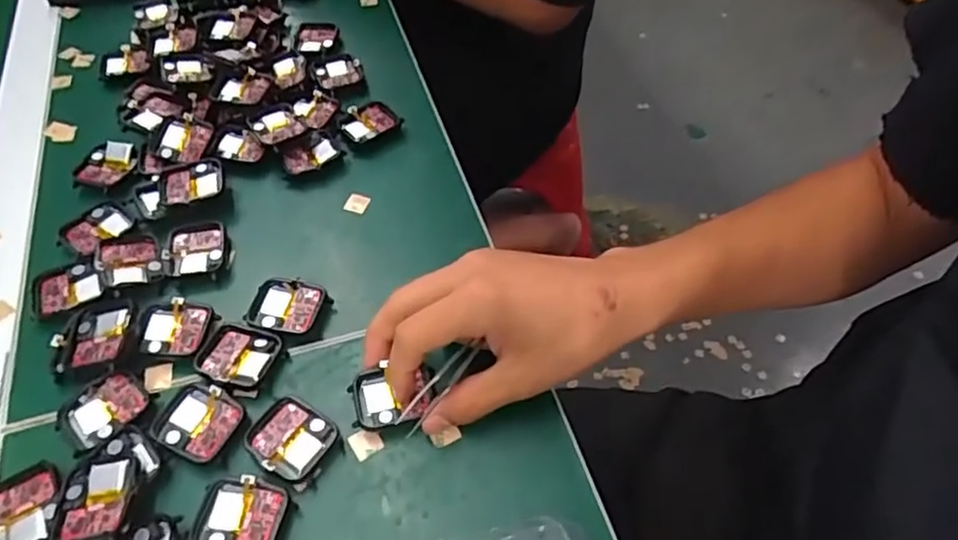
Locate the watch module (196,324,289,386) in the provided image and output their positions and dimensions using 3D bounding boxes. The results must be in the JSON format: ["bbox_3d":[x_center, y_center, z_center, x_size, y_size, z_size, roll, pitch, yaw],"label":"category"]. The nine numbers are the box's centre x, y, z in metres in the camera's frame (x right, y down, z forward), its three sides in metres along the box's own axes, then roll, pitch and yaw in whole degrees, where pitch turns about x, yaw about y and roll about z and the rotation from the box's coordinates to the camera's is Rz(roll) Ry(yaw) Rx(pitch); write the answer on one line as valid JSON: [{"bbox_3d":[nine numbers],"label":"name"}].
[{"bbox_3d":[-0.138,0.049,0.364,0.045,0.005,0.036,7,55,7],"label":"watch module"}]

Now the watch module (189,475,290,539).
[{"bbox_3d":[-0.119,0.122,0.312,0.042,0.006,0.036,5,54,5],"label":"watch module"}]

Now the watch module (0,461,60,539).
[{"bbox_3d":[-0.230,0.121,0.317,0.038,0.005,0.041,-33,60,-20],"label":"watch module"}]

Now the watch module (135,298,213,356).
[{"bbox_3d":[-0.182,0.034,0.378,0.037,0.011,0.036,-2,54,0],"label":"watch module"}]

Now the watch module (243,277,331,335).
[{"bbox_3d":[-0.118,0.024,0.389,0.047,0.010,0.037,6,54,6],"label":"watch module"}]

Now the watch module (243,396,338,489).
[{"bbox_3d":[-0.102,0.089,0.335,0.045,0.007,0.037,25,59,19],"label":"watch module"}]

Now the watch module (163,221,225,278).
[{"bbox_3d":[-0.188,-0.015,0.417,0.036,0.008,0.042,-9,54,-5],"label":"watch module"}]

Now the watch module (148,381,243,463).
[{"bbox_3d":[-0.152,0.082,0.342,0.039,0.008,0.038,21,57,16],"label":"watch module"}]

